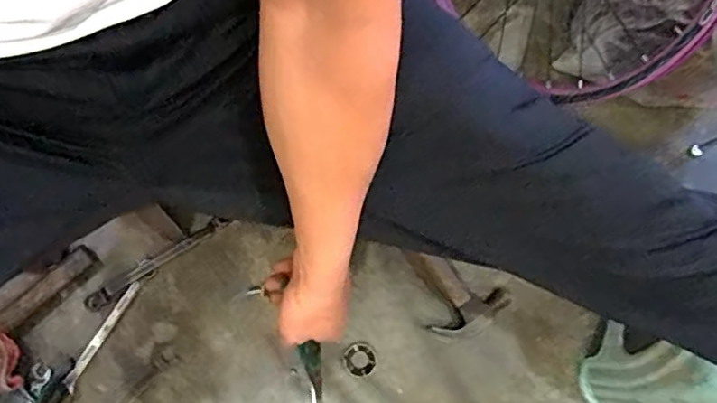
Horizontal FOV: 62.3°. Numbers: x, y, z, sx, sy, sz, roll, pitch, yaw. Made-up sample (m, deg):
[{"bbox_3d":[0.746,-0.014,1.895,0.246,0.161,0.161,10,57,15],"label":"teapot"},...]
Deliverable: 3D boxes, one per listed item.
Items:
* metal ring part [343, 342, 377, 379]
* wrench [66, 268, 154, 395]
[{"bbox_3d":[0.001,0.200,0.751,0.039,0.010,0.041,-36,80,-5],"label":"metal ring part"},{"bbox_3d":[-0.322,0.162,0.767,0.022,0.009,0.176,30,81,8],"label":"wrench"}]

